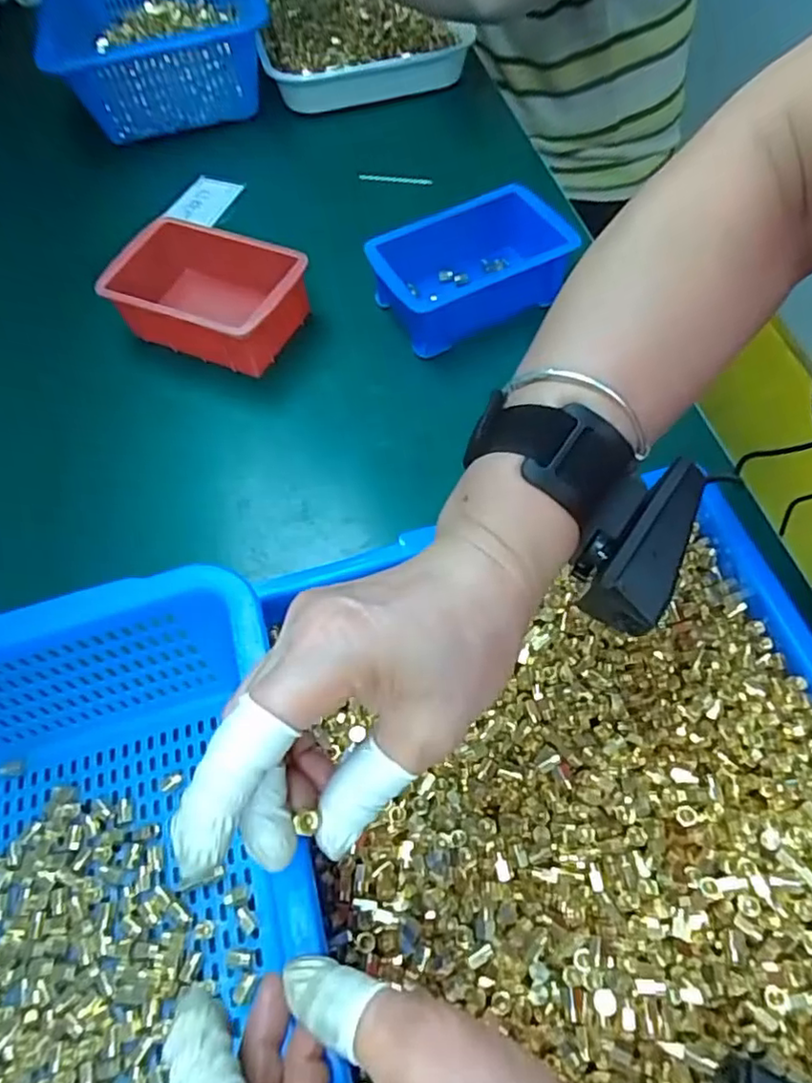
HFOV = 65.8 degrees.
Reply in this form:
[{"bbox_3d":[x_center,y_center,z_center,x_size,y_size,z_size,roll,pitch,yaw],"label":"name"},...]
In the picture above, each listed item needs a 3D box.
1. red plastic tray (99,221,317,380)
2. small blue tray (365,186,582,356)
[{"bbox_3d":[-0.157,-0.195,0.510,0.143,0.060,0.097,20,64,16],"label":"red plastic tray"},{"bbox_3d":[0.058,-0.219,0.508,0.159,0.059,0.093,-24,61,-9],"label":"small blue tray"}]

